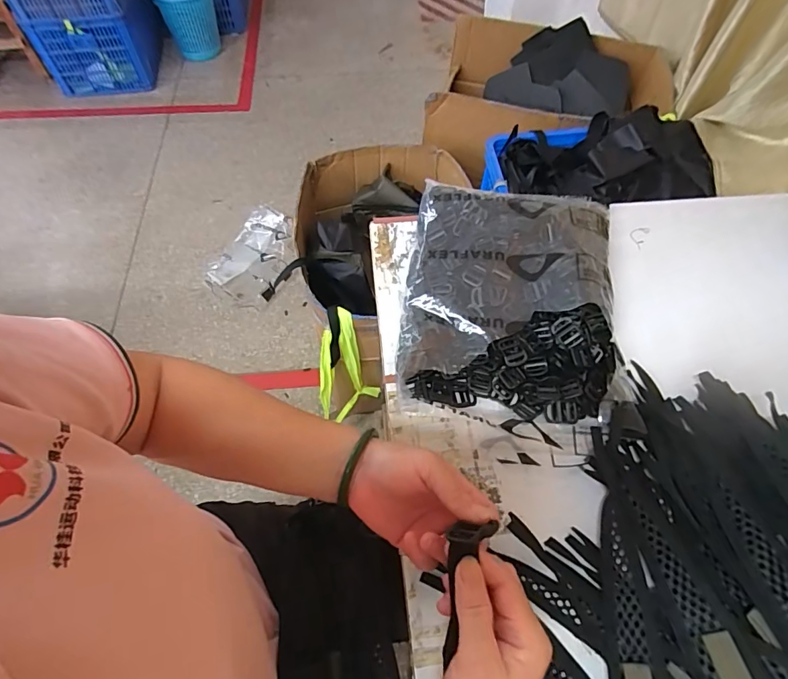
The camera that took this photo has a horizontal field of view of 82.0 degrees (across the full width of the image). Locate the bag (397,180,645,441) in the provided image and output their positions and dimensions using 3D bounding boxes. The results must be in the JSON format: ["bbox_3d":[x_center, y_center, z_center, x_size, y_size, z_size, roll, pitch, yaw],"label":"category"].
[{"bbox_3d":[0.146,-0.054,0.575,0.260,0.066,0.345,7,59,3],"label":"bag"}]

